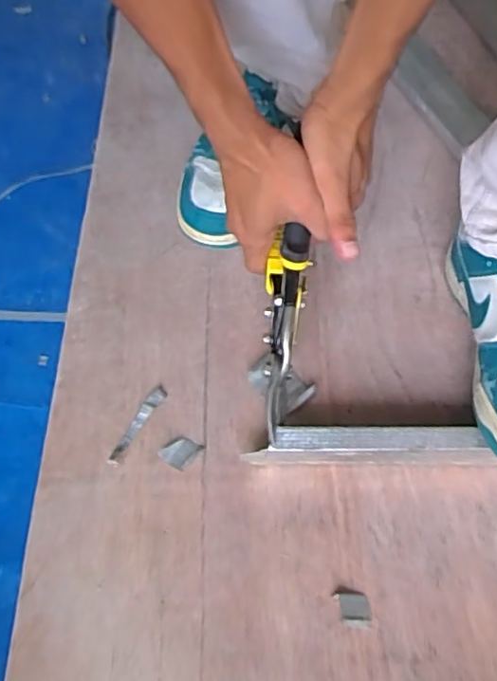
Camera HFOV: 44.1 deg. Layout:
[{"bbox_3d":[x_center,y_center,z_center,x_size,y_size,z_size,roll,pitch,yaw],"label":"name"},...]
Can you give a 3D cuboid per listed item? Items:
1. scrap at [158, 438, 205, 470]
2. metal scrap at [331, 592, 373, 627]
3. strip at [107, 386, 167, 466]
[{"bbox_3d":[-0.056,0.091,0.502,0.027,0.004,0.026,29,64,19],"label":"scrap"},{"bbox_3d":[0.074,0.190,0.434,0.025,0.006,0.023,0,58,3],"label":"metal scrap"},{"bbox_3d":[-0.092,0.070,0.512,0.011,0.010,0.078,23,62,16],"label":"strip"}]

